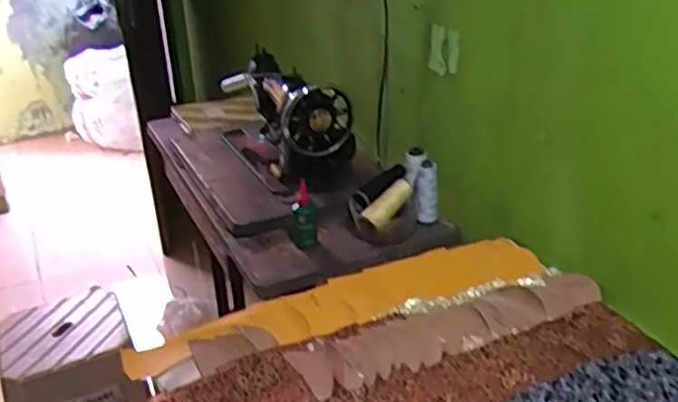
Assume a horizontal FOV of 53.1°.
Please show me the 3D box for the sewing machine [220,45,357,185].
[{"bbox_3d":[-0.113,-0.177,1.403,0.145,0.200,0.364,-17,31,-25],"label":"sewing machine"}]

